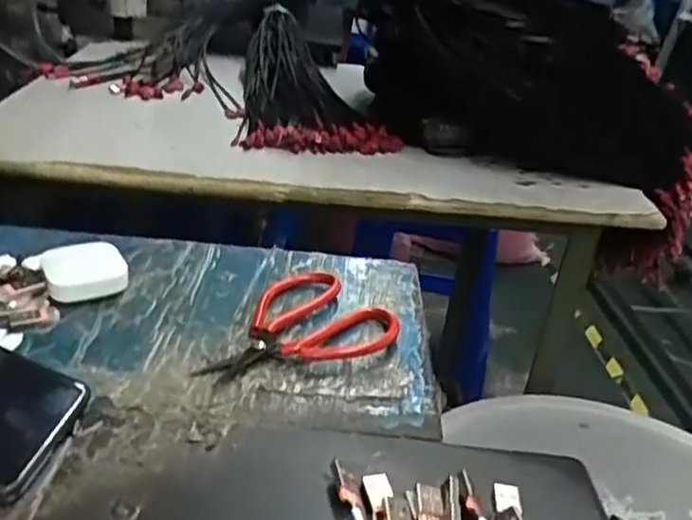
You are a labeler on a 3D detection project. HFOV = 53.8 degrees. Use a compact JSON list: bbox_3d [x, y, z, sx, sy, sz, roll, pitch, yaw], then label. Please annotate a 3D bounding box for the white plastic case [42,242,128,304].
[{"bbox_3d":[-0.167,0.008,0.437,0.048,0.023,0.038,-10,32,-27],"label":"white plastic case"}]

